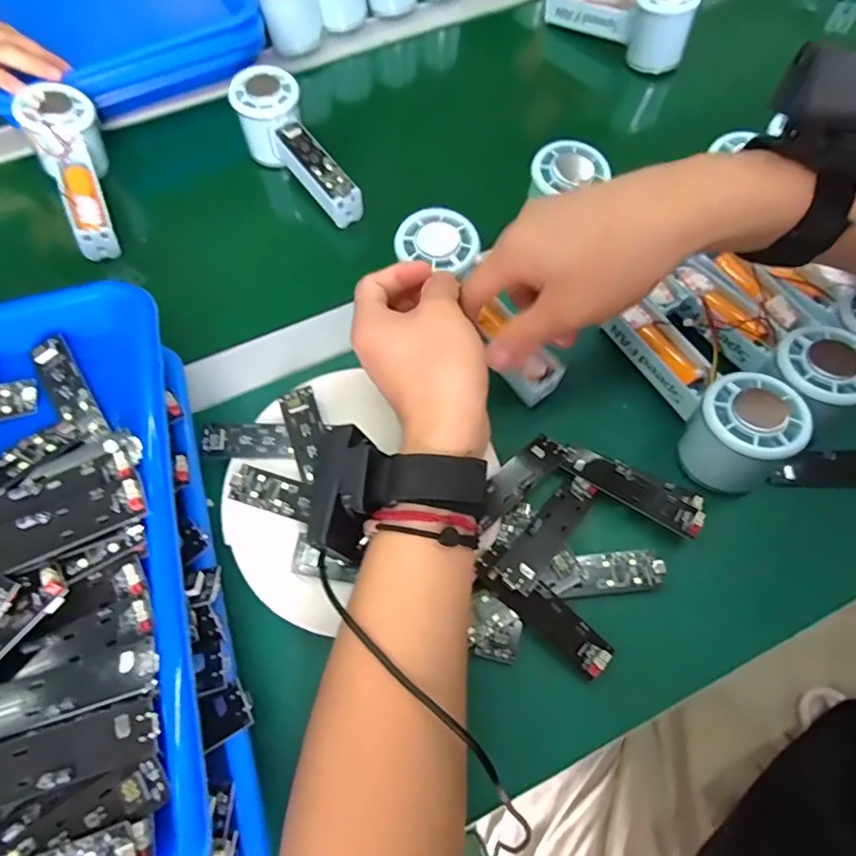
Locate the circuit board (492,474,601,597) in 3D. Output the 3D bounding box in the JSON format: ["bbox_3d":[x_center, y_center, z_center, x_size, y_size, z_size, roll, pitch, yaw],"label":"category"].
[{"bbox_3d":[0.074,0.062,0.325,0.023,0.009,0.089,38,55,16],"label":"circuit board"}]

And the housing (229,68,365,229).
[{"bbox_3d":[-0.109,-0.237,0.467,0.051,0.054,0.148,-39,84,-18],"label":"housing"}]

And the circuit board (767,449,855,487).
[{"bbox_3d":[0.271,0.025,0.348,0.089,0.009,0.025,2,65,2],"label":"circuit board"}]

